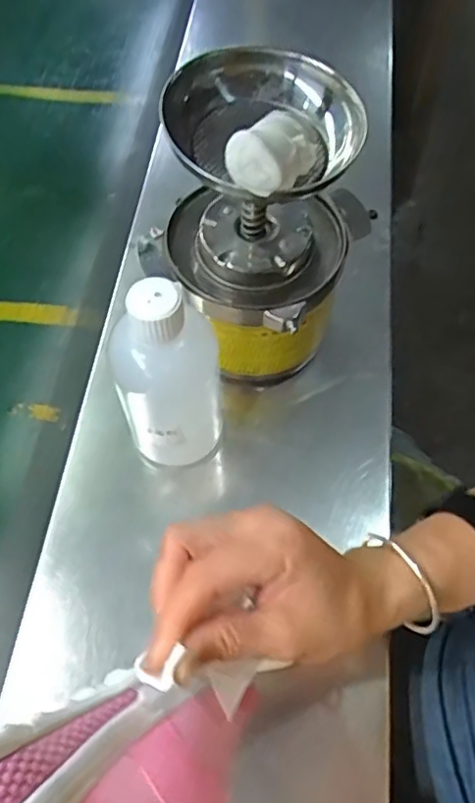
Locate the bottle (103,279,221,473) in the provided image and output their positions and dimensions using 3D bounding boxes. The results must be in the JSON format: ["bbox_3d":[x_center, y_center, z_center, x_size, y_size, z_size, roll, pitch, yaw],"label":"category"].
[{"bbox_3d":[-0.050,-0.018,0.453,0.075,0.182,0.074,-3,60,-1],"label":"bottle"}]

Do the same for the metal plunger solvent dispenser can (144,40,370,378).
[{"bbox_3d":[0.017,-0.138,0.466,0.129,0.227,0.138,0,60,0],"label":"metal plunger solvent dispenser can"}]

